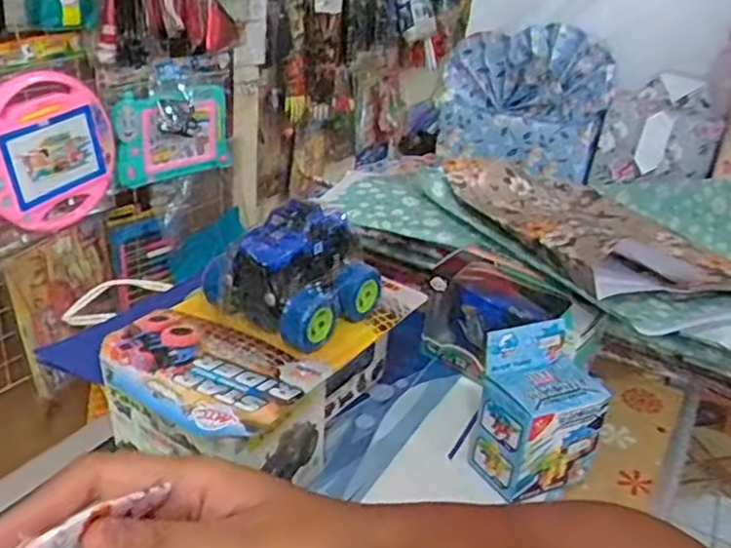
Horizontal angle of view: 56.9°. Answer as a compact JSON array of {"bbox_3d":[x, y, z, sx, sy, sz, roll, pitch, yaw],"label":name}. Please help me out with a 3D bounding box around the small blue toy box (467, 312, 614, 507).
[{"bbox_3d":[0.120,0.097,0.476,0.080,0.098,0.067,-6,30,-24],"label":"small blue toy box"}]

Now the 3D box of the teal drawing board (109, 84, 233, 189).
[{"bbox_3d":[-0.413,-0.310,1.479,0.035,0.207,0.306,30,34,30],"label":"teal drawing board"}]

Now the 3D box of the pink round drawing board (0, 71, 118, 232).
[{"bbox_3d":[-0.574,-0.219,1.230,0.029,0.270,0.275,21,31,26],"label":"pink round drawing board"}]

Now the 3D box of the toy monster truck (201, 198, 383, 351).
[{"bbox_3d":[-0.047,-0.002,0.460,0.087,0.081,0.092,23,31,28],"label":"toy monster truck"}]

